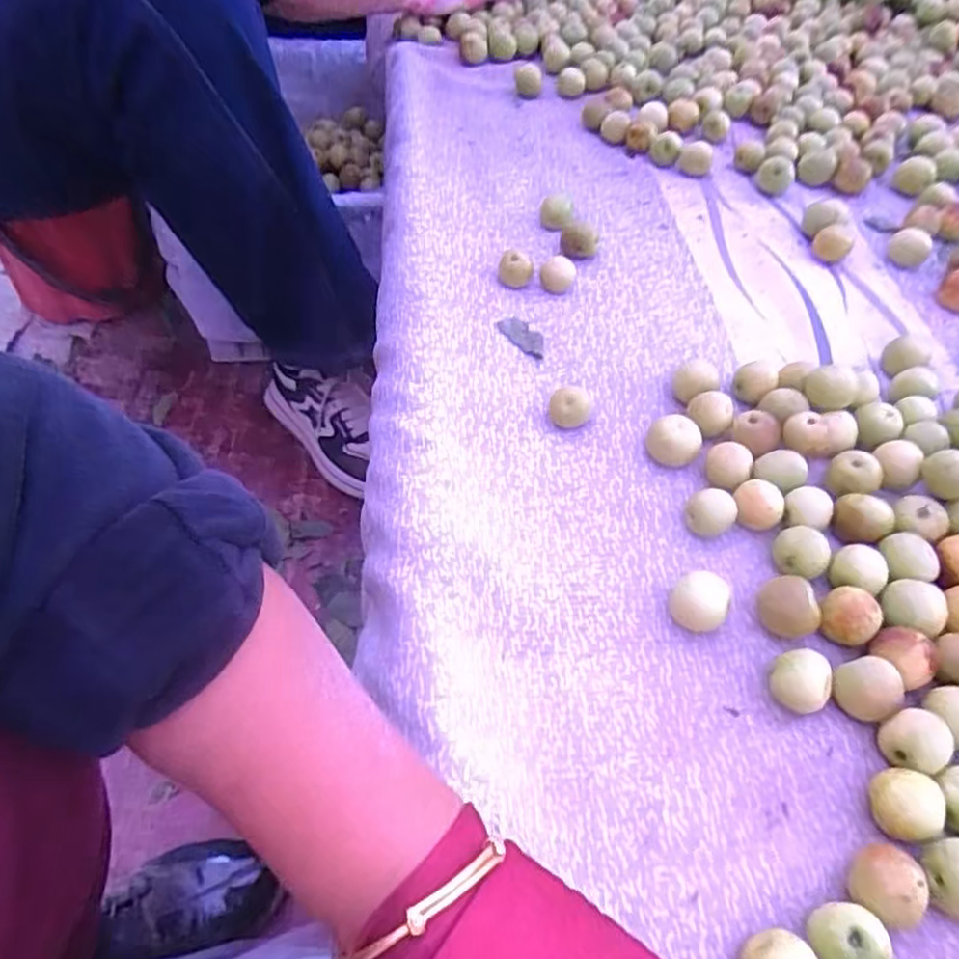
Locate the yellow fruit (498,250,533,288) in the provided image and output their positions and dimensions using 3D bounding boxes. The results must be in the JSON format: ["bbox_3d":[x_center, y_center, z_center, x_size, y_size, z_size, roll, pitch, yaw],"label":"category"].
[{"bbox_3d":[0.028,-0.164,0.559,0.026,0.025,0.021,3,51,1],"label":"yellow fruit"}]

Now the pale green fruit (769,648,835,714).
[{"bbox_3d":[0.160,0.100,0.352,0.025,0.023,0.027,1,51,-1],"label":"pale green fruit"}]

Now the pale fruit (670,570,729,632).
[{"bbox_3d":[0.119,0.067,0.385,0.028,0.024,0.024,34,58,23],"label":"pale fruit"}]

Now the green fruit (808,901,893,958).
[{"bbox_3d":[0.143,0.182,0.279,0.026,0.024,0.026,-5,52,-5],"label":"green fruit"}]

